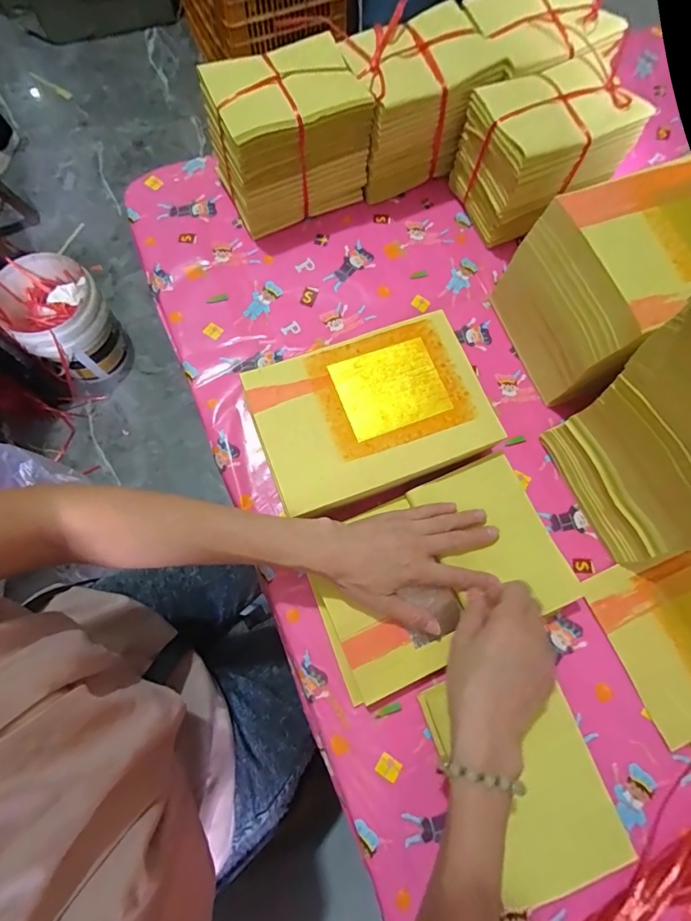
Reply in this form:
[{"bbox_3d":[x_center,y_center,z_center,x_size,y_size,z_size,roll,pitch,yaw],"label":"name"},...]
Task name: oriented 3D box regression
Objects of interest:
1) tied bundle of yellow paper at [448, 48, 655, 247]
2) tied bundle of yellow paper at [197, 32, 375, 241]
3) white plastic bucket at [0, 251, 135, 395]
[{"bbox_3d":[0.238,-0.382,0.540,0.166,0.126,0.127,-23,75,-8],"label":"tied bundle of yellow paper"},{"bbox_3d":[-0.069,-0.390,0.540,0.167,0.138,0.118,-24,75,-9],"label":"tied bundle of yellow paper"},{"bbox_3d":[-0.780,-0.381,1.246,0.239,0.267,0.270,-34,77,-11],"label":"white plastic bucket"}]

